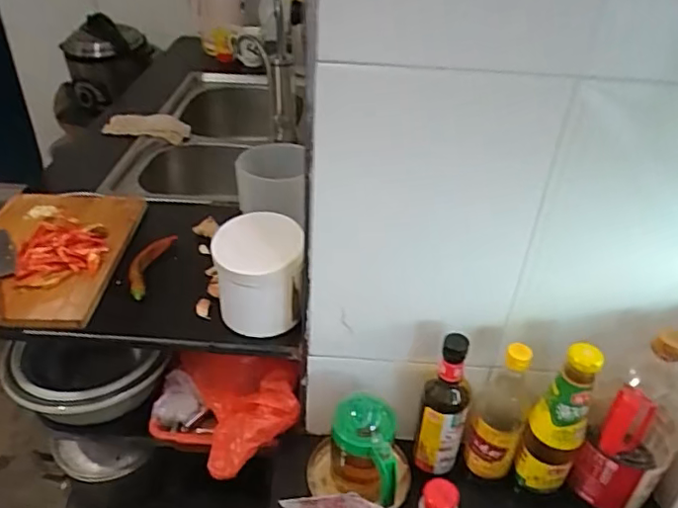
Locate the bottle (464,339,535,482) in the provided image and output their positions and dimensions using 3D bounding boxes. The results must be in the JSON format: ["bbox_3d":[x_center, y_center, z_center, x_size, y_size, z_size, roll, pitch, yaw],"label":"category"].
[{"bbox_3d":[0.208,0.202,0.743,0.065,0.210,0.050,15,37,17],"label":"bottle"}]

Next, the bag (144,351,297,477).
[{"bbox_3d":[-0.178,0.223,0.854,0.213,0.133,0.141,16,37,18],"label":"bag"}]

